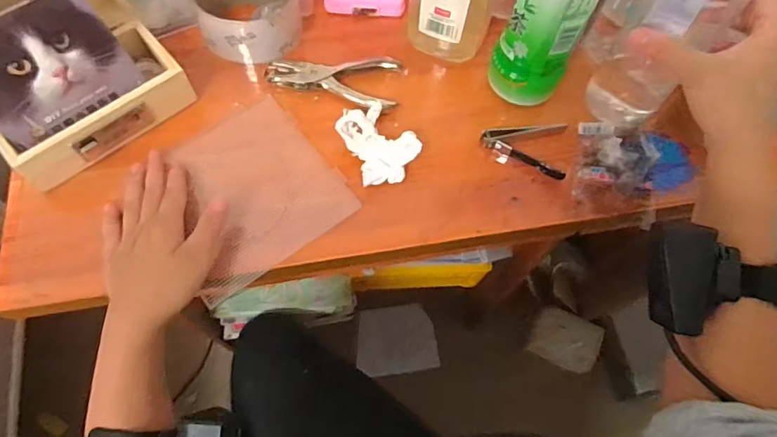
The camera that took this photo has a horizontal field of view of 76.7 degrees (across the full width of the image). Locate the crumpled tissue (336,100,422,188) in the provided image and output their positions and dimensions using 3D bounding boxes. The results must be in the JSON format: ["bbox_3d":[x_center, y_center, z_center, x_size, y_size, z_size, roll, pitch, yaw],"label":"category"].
[{"bbox_3d":[-0.008,-0.065,0.424,0.053,0.024,0.071,-24,69,-13],"label":"crumpled tissue"}]

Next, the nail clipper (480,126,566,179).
[{"bbox_3d":[0.120,-0.064,0.441,0.075,0.012,0.055,7,65,0],"label":"nail clipper"}]

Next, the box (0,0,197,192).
[{"bbox_3d":[-0.256,-0.123,0.384,0.145,0.125,0.103,-40,73,-18],"label":"box"}]

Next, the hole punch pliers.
[{"bbox_3d":[-0.051,-0.135,0.459,0.119,0.016,0.054,12,66,3],"label":"hole punch pliers"}]

